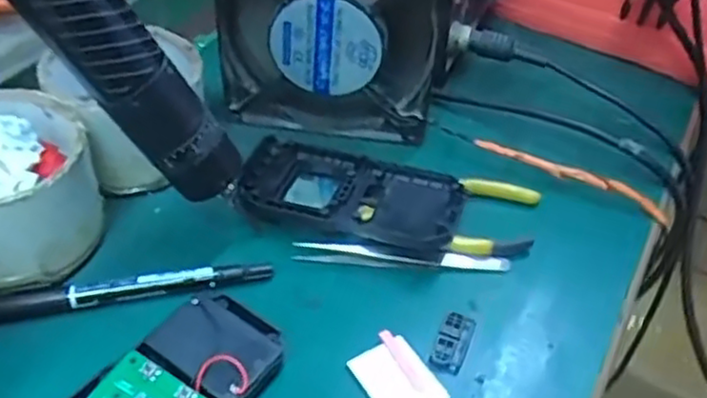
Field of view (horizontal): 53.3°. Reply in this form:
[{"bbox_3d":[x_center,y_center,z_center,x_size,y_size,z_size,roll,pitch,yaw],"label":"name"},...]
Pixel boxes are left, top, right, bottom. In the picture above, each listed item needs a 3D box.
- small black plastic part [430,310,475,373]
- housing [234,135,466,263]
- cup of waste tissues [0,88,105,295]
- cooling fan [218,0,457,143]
[{"bbox_3d":[0.045,0.064,0.320,0.014,0.004,0.031,19,46,15],"label":"small black plastic part"},{"bbox_3d":[-0.003,-0.002,0.369,0.115,0.020,0.065,15,45,11],"label":"housing"},{"bbox_3d":[-0.161,-0.003,0.327,0.078,0.058,0.079,2,44,-2],"label":"cup of waste tissues"},{"bbox_3d":[-0.009,-0.095,0.392,0.126,0.113,0.037,6,44,2],"label":"cooling fan"}]

